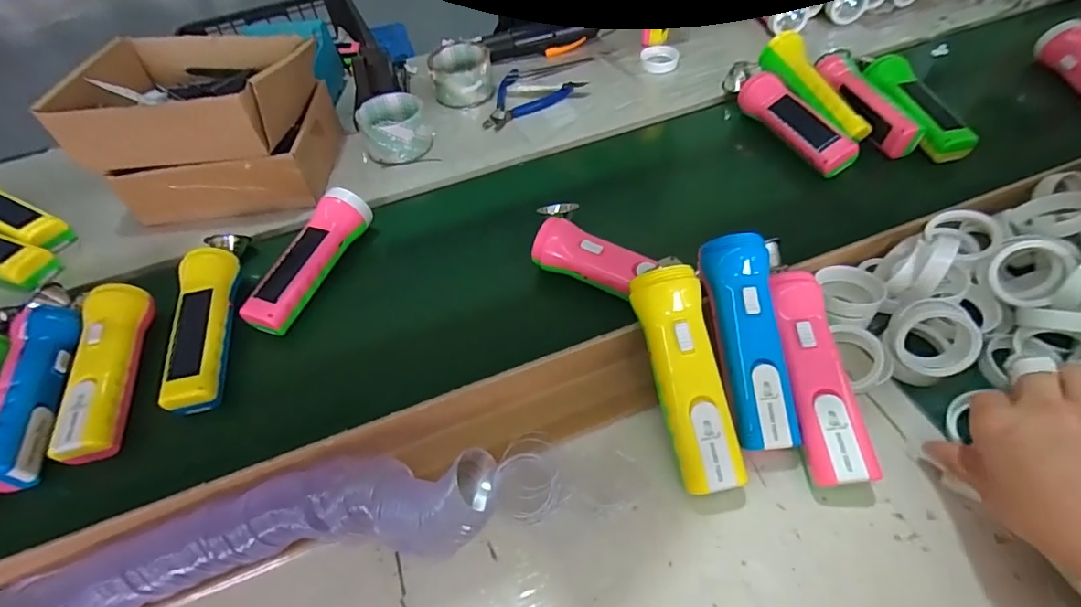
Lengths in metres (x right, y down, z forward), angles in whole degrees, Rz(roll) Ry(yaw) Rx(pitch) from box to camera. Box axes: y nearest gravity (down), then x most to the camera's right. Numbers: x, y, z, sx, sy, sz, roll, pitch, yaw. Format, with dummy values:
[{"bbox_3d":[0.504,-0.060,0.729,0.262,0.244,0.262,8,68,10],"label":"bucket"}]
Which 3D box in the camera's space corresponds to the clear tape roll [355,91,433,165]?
[{"bbox_3d":[-0.182,-0.220,0.643,0.084,0.046,0.088,-18,54,-9],"label":"clear tape roll"}]

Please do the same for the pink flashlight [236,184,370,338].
[{"bbox_3d":[-0.230,-0.043,0.513,0.043,0.048,0.164,13,53,14],"label":"pink flashlight"}]

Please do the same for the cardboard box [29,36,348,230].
[{"bbox_3d":[-0.374,-0.217,0.593,0.233,0.128,0.215,-1,53,3],"label":"cardboard box"}]

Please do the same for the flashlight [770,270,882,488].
[{"bbox_3d":[0.203,0.053,0.384,0.044,0.040,0.156,-11,63,13],"label":"flashlight"}]

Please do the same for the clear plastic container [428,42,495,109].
[{"bbox_3d":[-0.112,-0.325,0.719,0.084,0.040,0.094,-15,55,-7],"label":"clear plastic container"}]

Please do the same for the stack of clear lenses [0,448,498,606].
[{"bbox_3d":[-0.191,0.159,0.336,0.329,0.044,0.071,-13,53,-6],"label":"stack of clear lenses"}]

